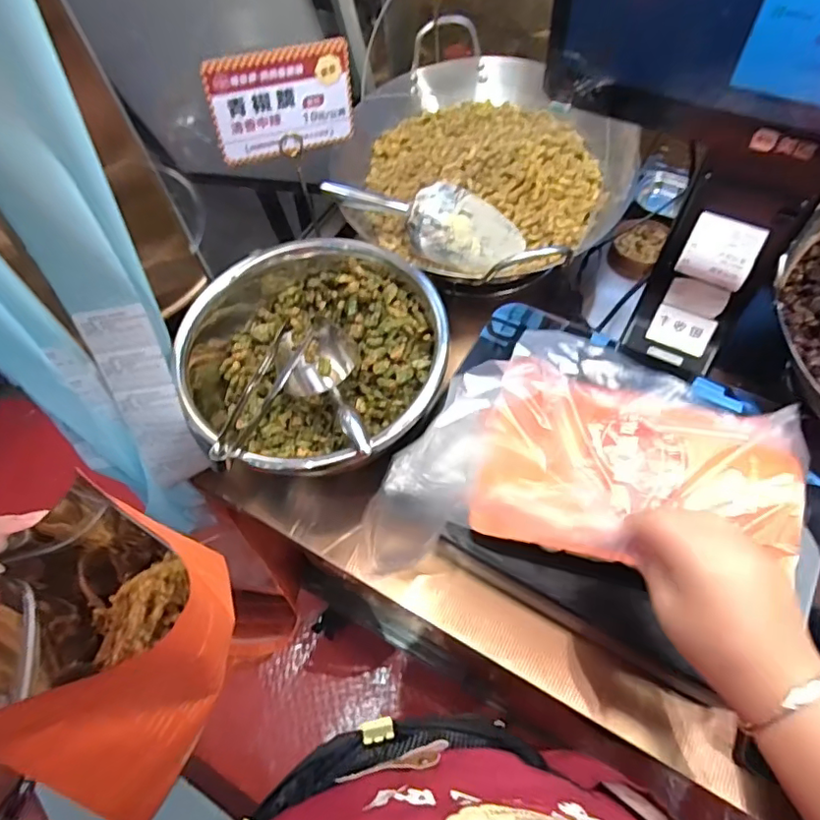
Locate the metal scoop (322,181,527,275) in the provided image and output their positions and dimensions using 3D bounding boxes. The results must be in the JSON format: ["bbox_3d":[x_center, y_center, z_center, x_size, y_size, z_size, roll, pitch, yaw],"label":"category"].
[{"bbox_3d":[0.013,-0.233,0.675,0.245,0.085,0.064,14,62,12],"label":"metal scoop"}]

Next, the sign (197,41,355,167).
[{"bbox_3d":[-0.125,-0.305,0.551,0.140,0.099,0.008,-19,59,-14],"label":"sign"}]

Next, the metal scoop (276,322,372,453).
[{"bbox_3d":[-0.089,-0.027,0.597,0.091,0.044,0.236,-21,35,-8],"label":"metal scoop"}]

